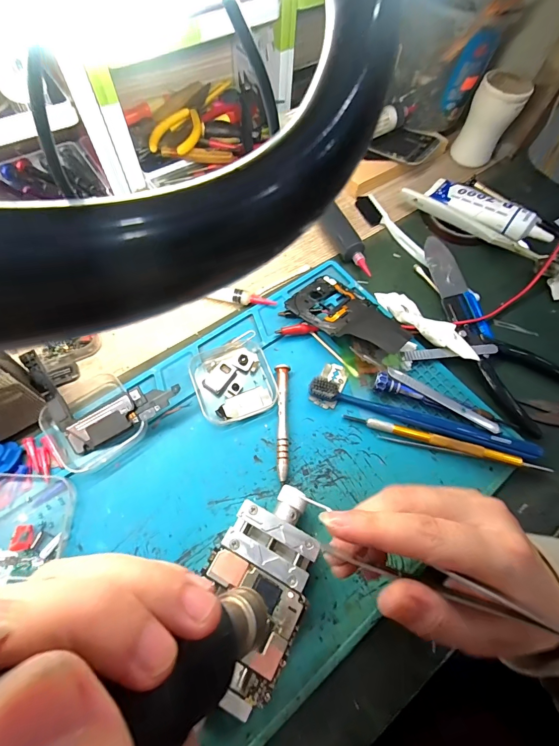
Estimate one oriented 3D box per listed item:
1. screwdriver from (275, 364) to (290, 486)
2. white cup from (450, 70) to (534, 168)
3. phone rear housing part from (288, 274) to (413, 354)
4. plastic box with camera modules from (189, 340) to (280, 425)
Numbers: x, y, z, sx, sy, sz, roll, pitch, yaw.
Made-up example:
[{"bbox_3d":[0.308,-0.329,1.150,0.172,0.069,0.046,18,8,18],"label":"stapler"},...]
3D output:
[{"bbox_3d":[0.003,0.039,0.284,0.012,0.011,0.095,-1,65,-3],"label":"screwdriver"},{"bbox_3d":[0.248,-0.299,0.423,0.052,0.087,0.047,27,66,9],"label":"white cup"},{"bbox_3d":[0.064,-0.052,0.318,0.106,0.007,0.062,33,55,23],"label":"phone rear housing part"},{"bbox_3d":[-0.039,0.004,0.297,0.064,0.015,0.070,-20,67,-12],"label":"plastic box with camera modules"}]

